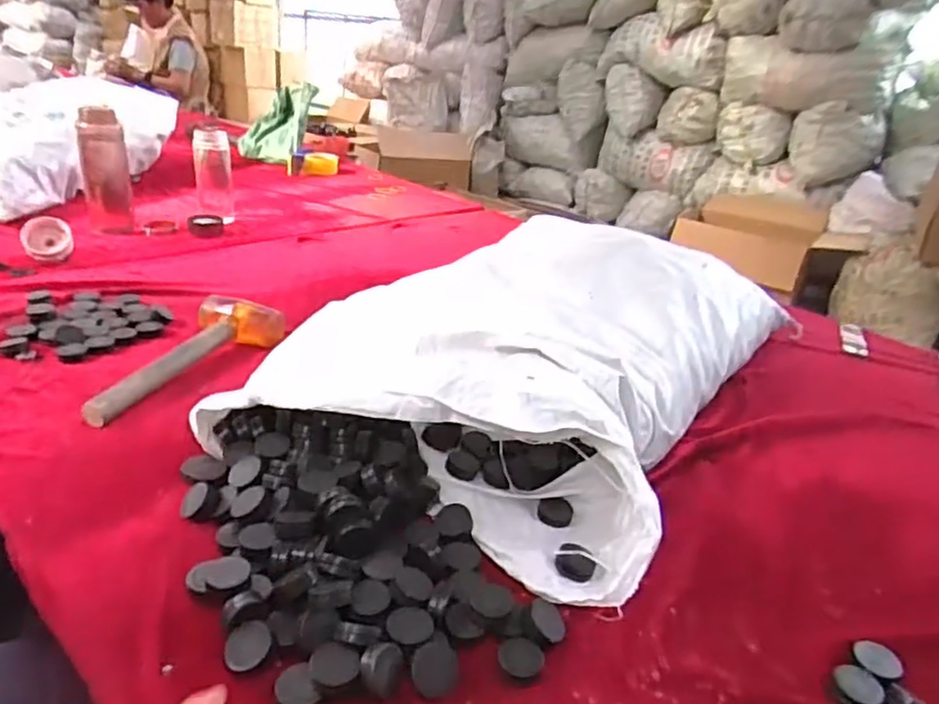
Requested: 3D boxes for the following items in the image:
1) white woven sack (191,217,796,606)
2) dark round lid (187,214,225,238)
[{"bbox_3d":[0.078,-0.034,0.819,0.493,0.138,0.702,19,27,25],"label":"white woven sack"},{"bbox_3d":[-0.524,-0.250,1.301,0.067,0.027,0.080,-4,27,-20],"label":"dark round lid"}]

